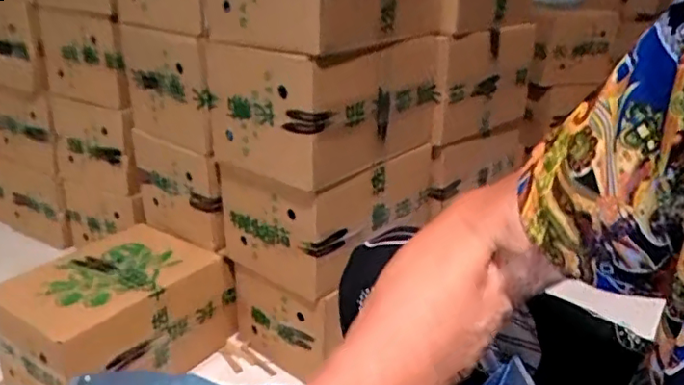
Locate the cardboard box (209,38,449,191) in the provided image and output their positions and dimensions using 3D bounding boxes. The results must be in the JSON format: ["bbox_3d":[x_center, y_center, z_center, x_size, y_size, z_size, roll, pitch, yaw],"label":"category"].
[{"bbox_3d":[-0.021,-0.144,0.895,0.207,0.173,0.319,23,29,38],"label":"cardboard box"}]

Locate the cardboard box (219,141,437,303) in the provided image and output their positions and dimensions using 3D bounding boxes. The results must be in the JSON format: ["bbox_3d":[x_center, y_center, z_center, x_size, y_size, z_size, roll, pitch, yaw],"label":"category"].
[{"bbox_3d":[-0.024,0.022,0.963,0.210,0.178,0.301,23,29,38],"label":"cardboard box"}]

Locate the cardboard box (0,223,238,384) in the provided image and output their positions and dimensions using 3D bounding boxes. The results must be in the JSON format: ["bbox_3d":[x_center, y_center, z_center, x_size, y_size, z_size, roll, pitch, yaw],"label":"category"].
[{"bbox_3d":[-0.364,0.194,0.943,0.217,0.160,0.310,17,25,28],"label":"cardboard box"}]

